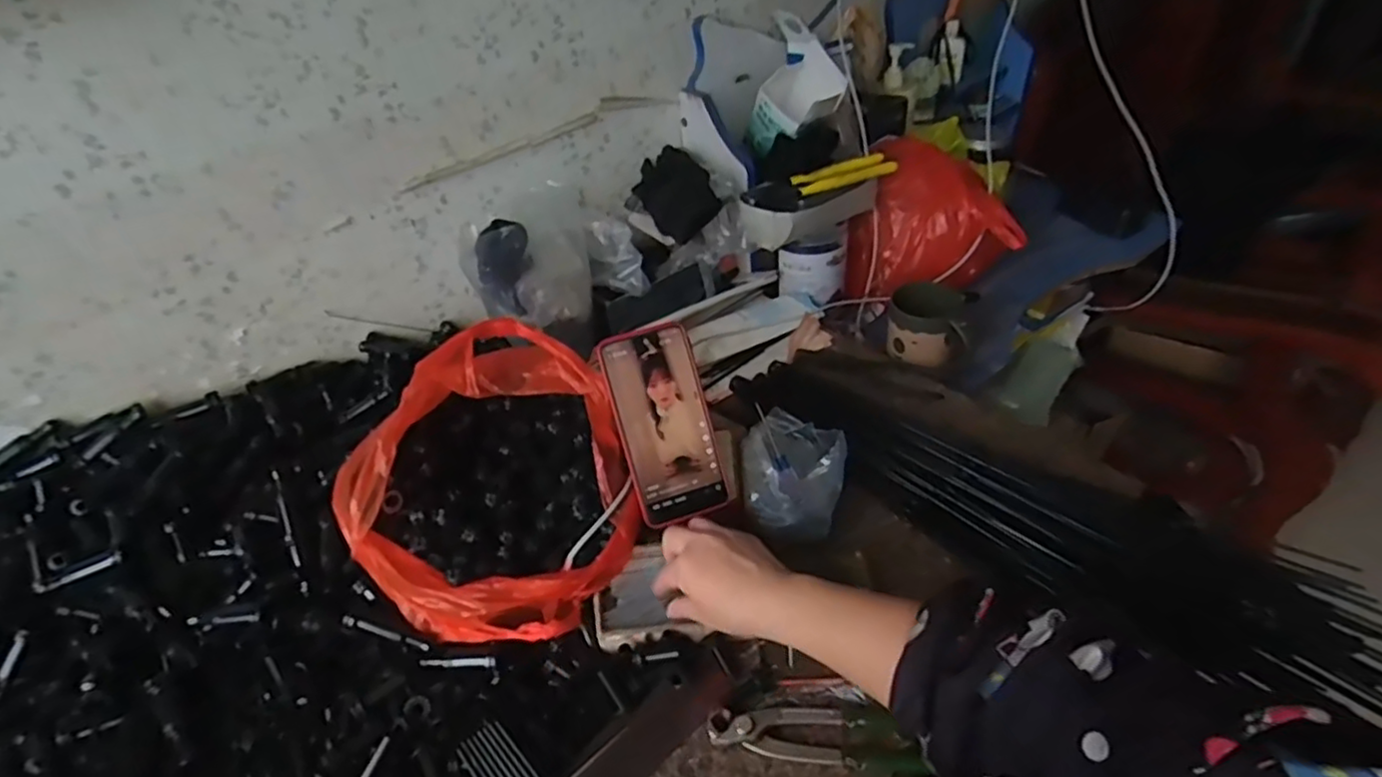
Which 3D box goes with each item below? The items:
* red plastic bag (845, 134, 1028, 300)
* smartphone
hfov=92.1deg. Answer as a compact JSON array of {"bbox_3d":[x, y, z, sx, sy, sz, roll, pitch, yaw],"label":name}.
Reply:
[{"bbox_3d":[0.317,-0.227,0.908,0.210,0.168,0.118,-5,40,2],"label":"red plastic bag"},{"bbox_3d":[-0.022,0.029,0.563,0.077,0.160,0.014,-16,3,-12],"label":"smartphone"}]

